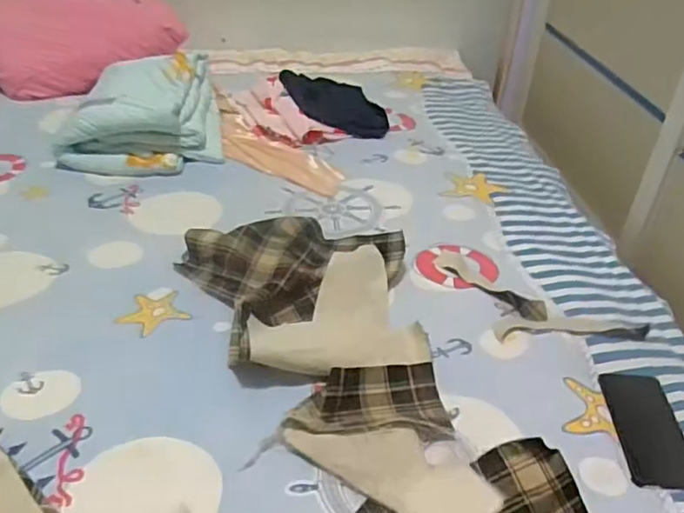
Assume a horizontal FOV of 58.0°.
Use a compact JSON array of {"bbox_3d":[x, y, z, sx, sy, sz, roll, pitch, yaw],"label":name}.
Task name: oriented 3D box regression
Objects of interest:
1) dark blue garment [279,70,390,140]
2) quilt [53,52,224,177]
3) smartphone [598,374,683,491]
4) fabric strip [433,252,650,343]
[{"bbox_3d":[-0.020,-0.393,1.521,0.228,0.057,0.351,-10,38,-19],"label":"dark blue garment"},{"bbox_3d":[-0.426,-0.320,1.327,0.317,0.116,0.379,-4,36,-11],"label":"quilt"},{"bbox_3d":[0.386,0.217,0.780,0.085,0.016,0.183,8,36,5],"label":"smartphone"},{"bbox_3d":[0.284,0.084,0.921,0.328,0.024,0.138,18,38,18],"label":"fabric strip"}]

